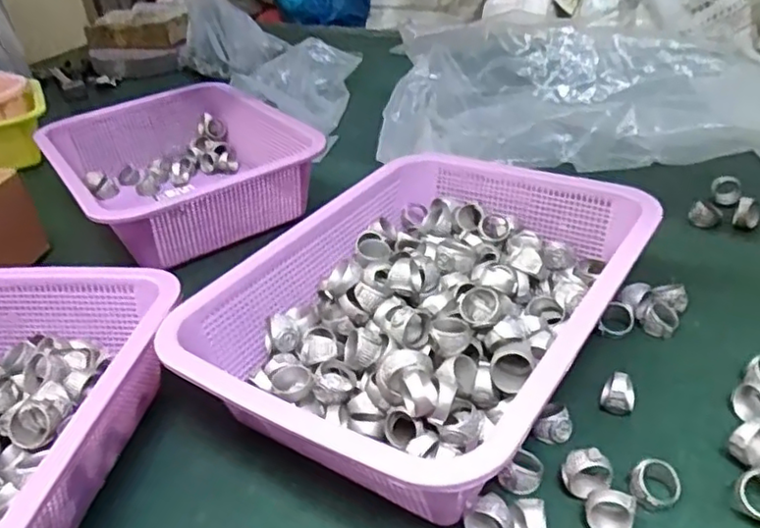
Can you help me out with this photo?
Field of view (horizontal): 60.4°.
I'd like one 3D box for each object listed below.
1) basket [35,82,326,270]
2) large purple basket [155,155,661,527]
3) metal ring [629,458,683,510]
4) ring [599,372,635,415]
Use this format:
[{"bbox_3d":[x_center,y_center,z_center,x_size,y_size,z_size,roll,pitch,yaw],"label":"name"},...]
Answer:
[{"bbox_3d":[-0.214,-0.101,0.692,0.225,0.084,0.286,-25,37,-25],"label":"basket"},{"bbox_3d":[0.040,0.020,0.448,0.231,0.073,0.294,14,38,29],"label":"large purple basket"},{"bbox_3d":[0.146,0.117,0.345,0.024,0.013,0.023,-5,33,3],"label":"metal ring"},{"bbox_3d":[0.147,0.079,0.401,0.020,0.025,0.021,12,38,27],"label":"ring"}]

